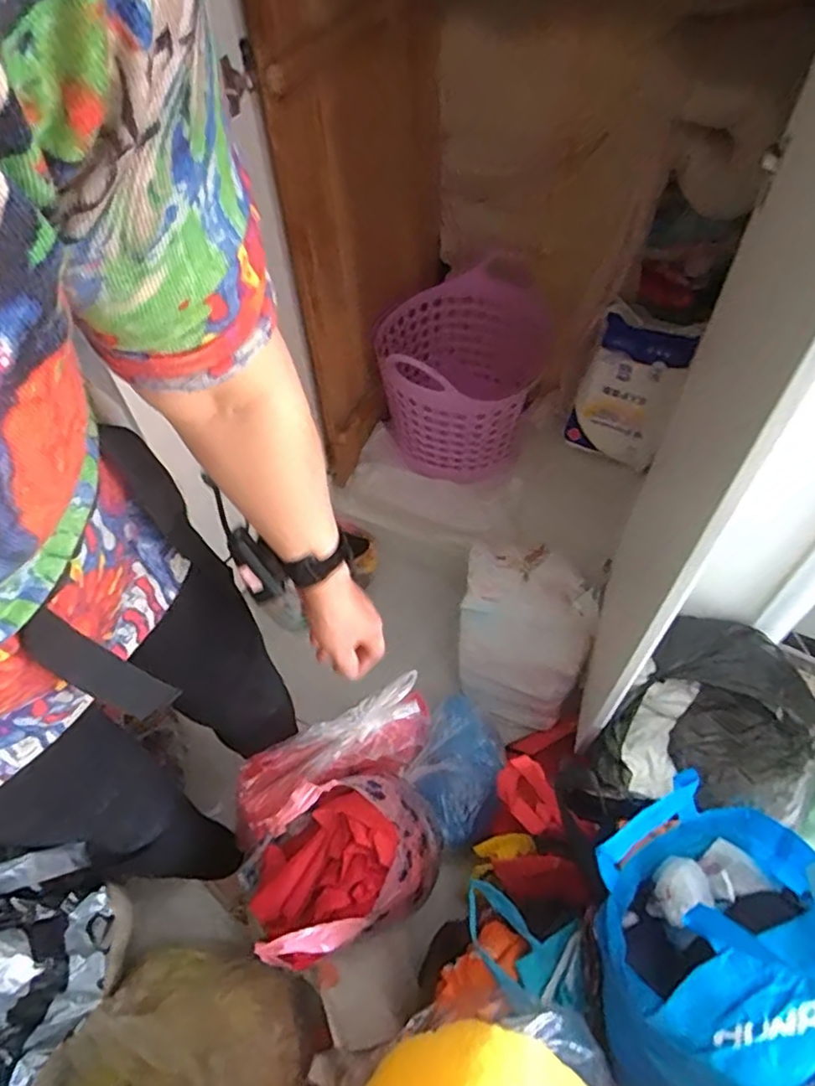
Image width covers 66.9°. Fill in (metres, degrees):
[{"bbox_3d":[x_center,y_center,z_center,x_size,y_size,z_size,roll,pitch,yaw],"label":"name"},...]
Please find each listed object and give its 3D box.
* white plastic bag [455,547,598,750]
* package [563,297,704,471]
[{"bbox_3d":[0.229,0.185,1.269,0.267,0.222,0.327,17,56,15],"label":"white plastic bag"},{"bbox_3d":[0.518,-0.357,1.446,0.207,0.332,0.082,22,28,15],"label":"package"}]

